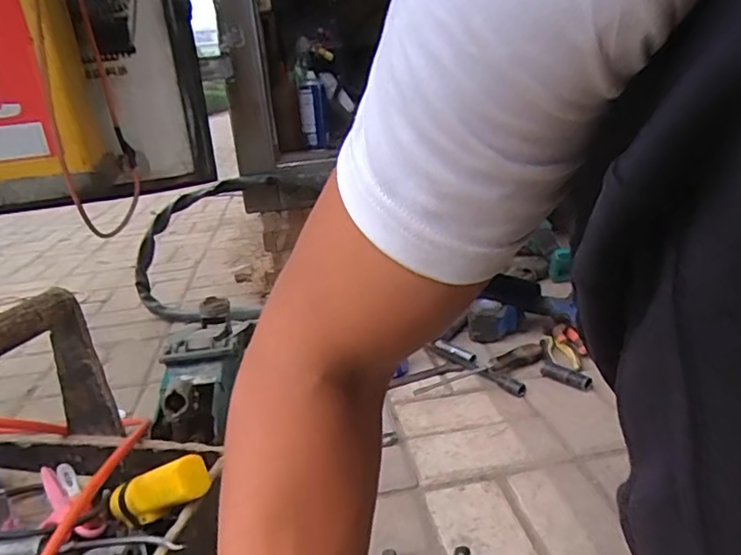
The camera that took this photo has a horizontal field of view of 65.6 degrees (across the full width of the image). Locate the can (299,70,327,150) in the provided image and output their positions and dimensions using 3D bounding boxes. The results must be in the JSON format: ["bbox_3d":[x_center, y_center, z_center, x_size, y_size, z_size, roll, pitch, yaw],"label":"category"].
[{"bbox_3d":[-0.134,-0.387,1.346,0.055,0.158,0.055,-5,20,2],"label":"can"}]

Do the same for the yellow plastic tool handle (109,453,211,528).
[{"bbox_3d":[-0.209,0.209,0.555,0.139,0.041,0.033,-30,6,31],"label":"yellow plastic tool handle"}]

